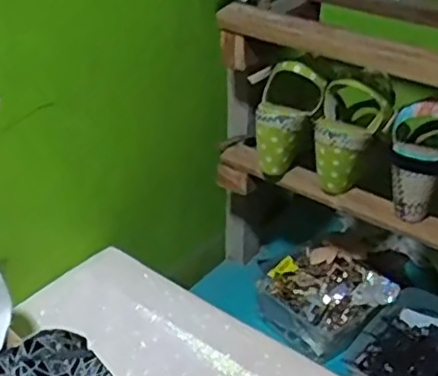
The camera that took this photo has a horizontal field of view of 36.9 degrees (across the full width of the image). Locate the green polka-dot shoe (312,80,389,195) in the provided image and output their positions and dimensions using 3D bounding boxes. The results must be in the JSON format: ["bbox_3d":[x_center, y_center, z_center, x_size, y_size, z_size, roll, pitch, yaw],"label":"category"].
[{"bbox_3d":[0.158,-0.063,0.795,0.081,0.125,0.074,9,33,12],"label":"green polka-dot shoe"}]

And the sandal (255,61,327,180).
[{"bbox_3d":[0.077,-0.084,0.824,0.077,0.149,0.062,21,16,22],"label":"sandal"}]

